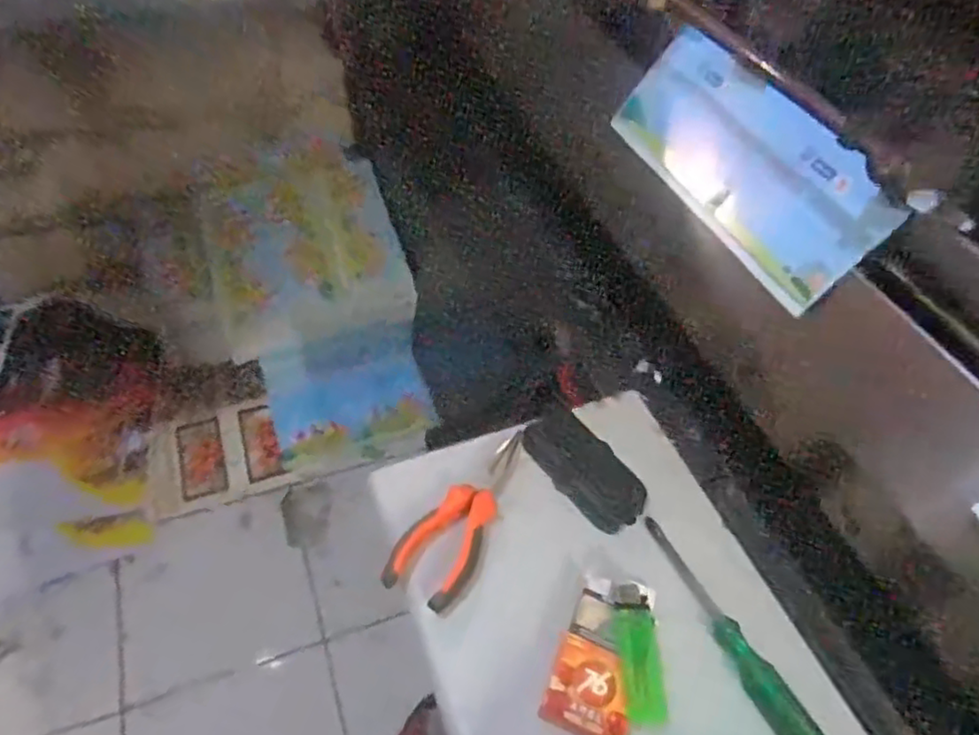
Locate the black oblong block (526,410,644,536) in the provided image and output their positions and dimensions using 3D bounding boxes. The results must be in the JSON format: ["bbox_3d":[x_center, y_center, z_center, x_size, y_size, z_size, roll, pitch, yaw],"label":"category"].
[{"bbox_3d":[0.076,0.080,0.524,0.052,0.013,0.108,-33,58,-26],"label":"black oblong block"}]

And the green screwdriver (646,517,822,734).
[{"bbox_3d":[0.160,0.180,0.440,0.019,0.018,0.182,-20,53,-18],"label":"green screwdriver"}]

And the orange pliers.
[{"bbox_3d":[-0.015,0.104,0.487,0.052,0.019,0.148,25,53,18],"label":"orange pliers"}]

